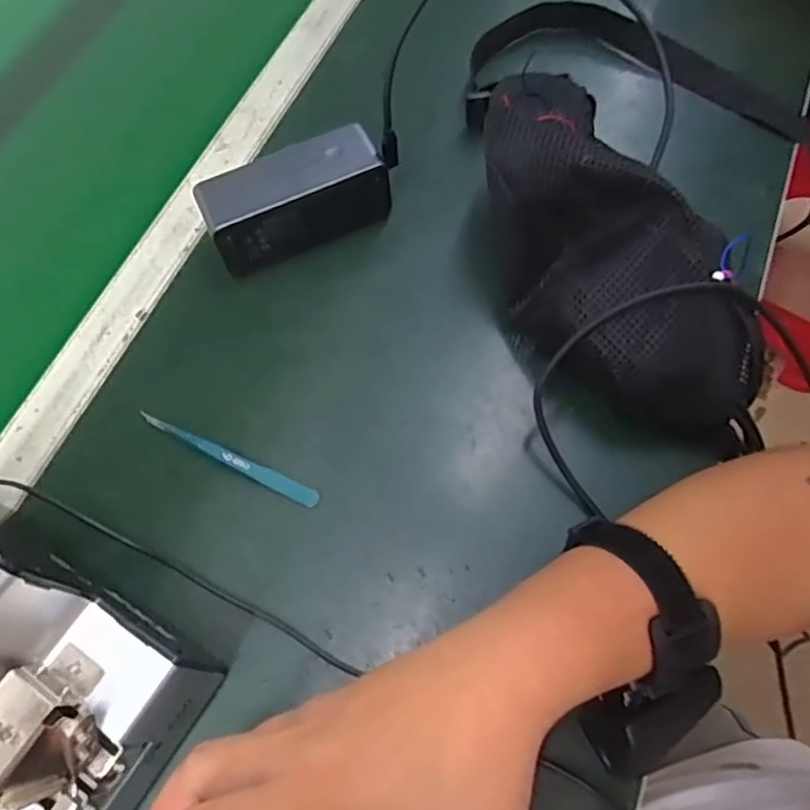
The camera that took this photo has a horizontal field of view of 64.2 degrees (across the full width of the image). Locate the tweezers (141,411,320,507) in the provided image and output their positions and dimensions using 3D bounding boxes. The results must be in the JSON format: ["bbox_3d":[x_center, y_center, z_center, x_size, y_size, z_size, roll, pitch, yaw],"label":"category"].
[{"bbox_3d":[-0.112,0.035,0.412,0.126,0.009,0.011,22,68,13],"label":"tweezers"}]

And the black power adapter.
[{"bbox_3d":[-0.078,-0.146,0.464,0.130,0.057,0.056,-20,64,-10],"label":"black power adapter"}]

